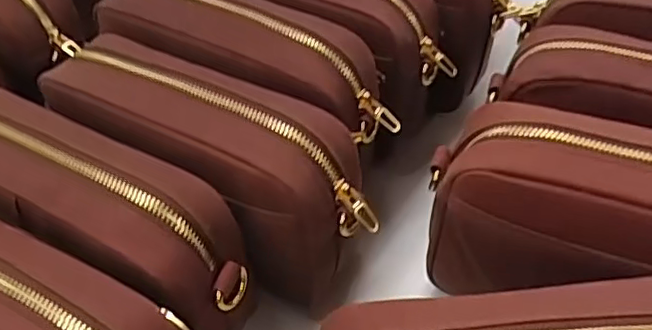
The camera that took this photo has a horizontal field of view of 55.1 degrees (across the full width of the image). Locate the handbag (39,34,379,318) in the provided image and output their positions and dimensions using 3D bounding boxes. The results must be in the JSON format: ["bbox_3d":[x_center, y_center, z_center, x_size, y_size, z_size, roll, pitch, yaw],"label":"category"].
[{"bbox_3d":[-0.062,0.006,0.370,0.203,0.117,0.076,30,56,27],"label":"handbag"}]

